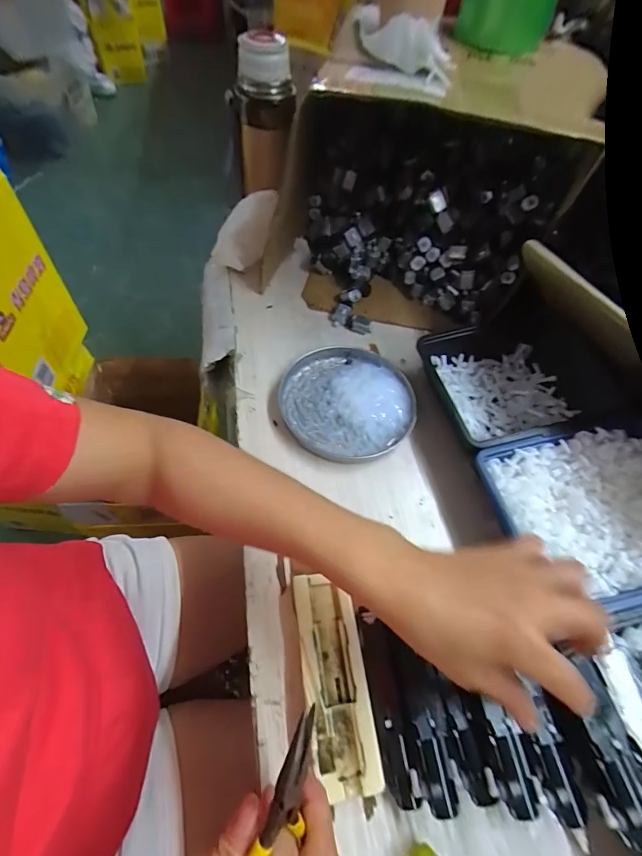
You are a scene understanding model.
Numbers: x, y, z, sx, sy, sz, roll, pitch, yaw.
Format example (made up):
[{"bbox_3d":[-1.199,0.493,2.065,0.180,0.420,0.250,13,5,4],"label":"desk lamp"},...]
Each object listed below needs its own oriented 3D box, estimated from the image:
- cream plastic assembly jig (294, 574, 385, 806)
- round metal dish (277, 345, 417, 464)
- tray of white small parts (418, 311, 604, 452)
[{"bbox_3d":[0.010,0.182,0.293,0.045,0.022,0.134,-5,58,-8],"label":"cream plastic assembly jig"},{"bbox_3d":[0.031,-0.032,0.434,0.142,0.020,0.141,2,58,-3],"label":"round metal dish"},{"bbox_3d":[0.203,-0.042,0.432,0.167,0.058,0.139,-12,60,-12],"label":"tray of white small parts"}]

